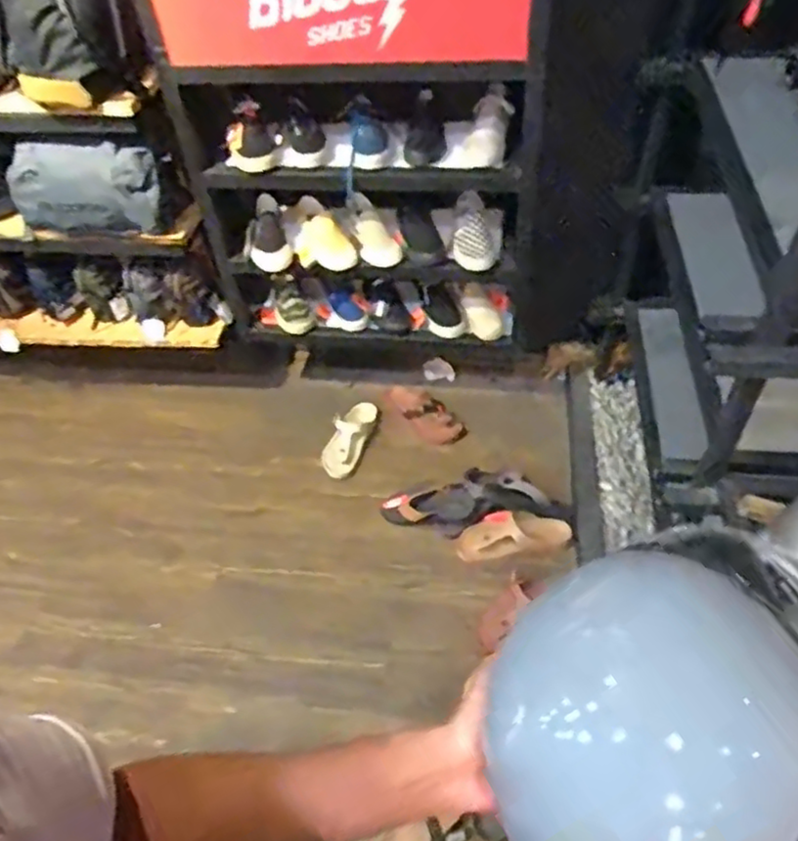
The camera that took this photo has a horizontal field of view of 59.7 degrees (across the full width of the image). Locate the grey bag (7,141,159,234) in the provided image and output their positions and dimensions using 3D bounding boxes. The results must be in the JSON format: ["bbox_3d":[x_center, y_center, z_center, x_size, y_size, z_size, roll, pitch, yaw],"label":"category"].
[{"bbox_3d":[-0.748,-0.544,1.675,0.363,0.248,0.135,8,49,13],"label":"grey bag"}]

